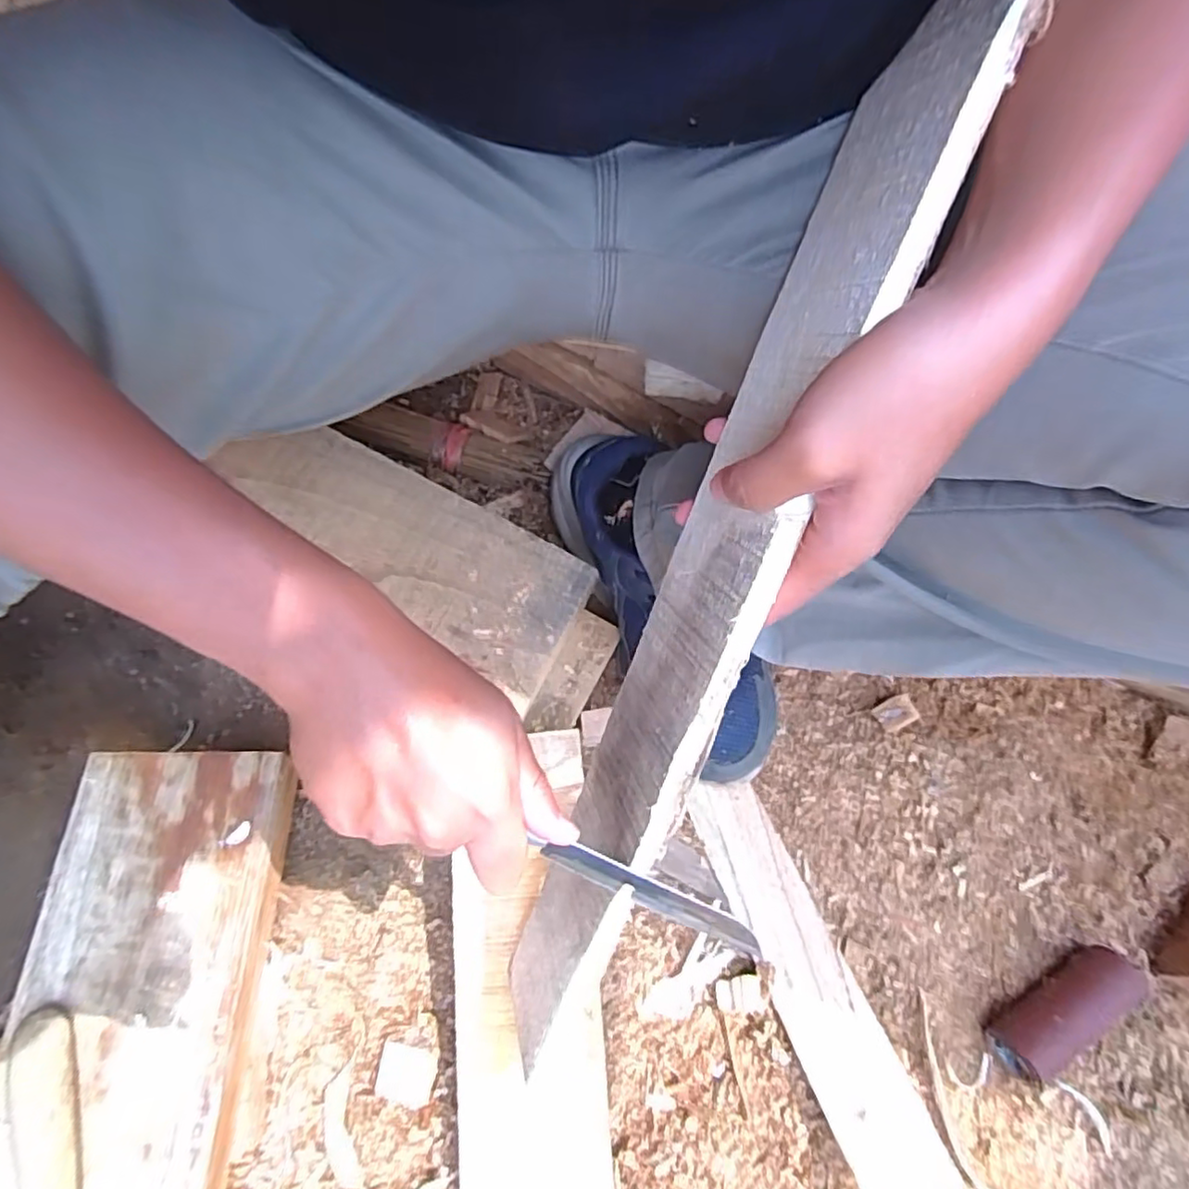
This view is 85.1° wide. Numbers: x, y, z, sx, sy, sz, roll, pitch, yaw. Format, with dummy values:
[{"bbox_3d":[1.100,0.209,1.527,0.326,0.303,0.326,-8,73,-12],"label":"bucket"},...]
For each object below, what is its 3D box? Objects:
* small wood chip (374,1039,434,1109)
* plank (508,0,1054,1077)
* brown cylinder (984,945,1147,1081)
[{"bbox_3d":[-0.127,0.322,0.434,0.037,0.005,0.033,9,67,1],"label":"small wood chip"},{"bbox_3d":[0.049,0.007,0.309,0.010,0.094,0.521,15,109,-20],"label":"plank"},{"bbox_3d":[0.323,0.279,0.437,0.115,0.040,0.034,-24,70,-13],"label":"brown cylinder"}]

